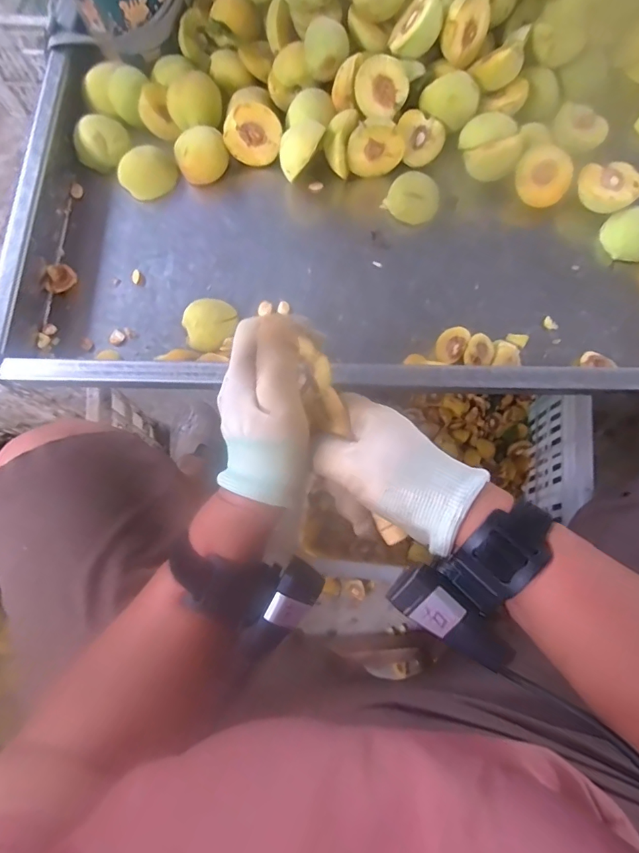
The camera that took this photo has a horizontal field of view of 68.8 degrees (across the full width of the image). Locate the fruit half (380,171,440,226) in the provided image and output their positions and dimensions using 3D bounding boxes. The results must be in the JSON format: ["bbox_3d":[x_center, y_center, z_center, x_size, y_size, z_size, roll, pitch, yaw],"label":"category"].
[{"bbox_3d":[0.106,-0.256,0.521,0.052,0.021,0.056,0,74,0],"label":"fruit half"}]

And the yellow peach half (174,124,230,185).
[{"bbox_3d":[-0.132,-0.307,0.527,0.056,0.032,0.047,-21,75,-6],"label":"yellow peach half"}]

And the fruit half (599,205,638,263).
[{"bbox_3d":[0.329,-0.203,0.493,0.056,0.026,0.052,0,74,1],"label":"fruit half"}]

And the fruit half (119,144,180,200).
[{"bbox_3d":[-0.195,-0.287,0.527,0.059,0.025,0.053,-42,78,-11],"label":"fruit half"}]

